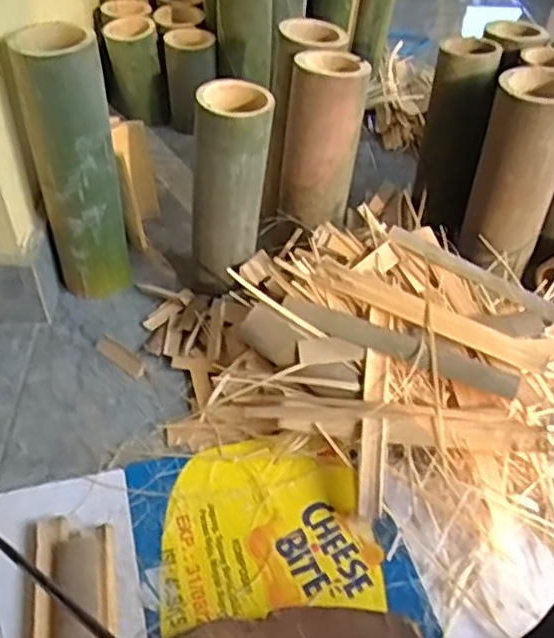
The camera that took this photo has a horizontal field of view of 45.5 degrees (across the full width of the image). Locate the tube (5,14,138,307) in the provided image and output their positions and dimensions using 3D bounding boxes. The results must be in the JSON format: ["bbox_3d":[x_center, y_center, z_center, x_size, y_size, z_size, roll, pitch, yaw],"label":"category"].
[{"bbox_3d":[-0.241,-0.175,0.803,0.097,0.322,0.094,-7,46,-12],"label":"tube"}]

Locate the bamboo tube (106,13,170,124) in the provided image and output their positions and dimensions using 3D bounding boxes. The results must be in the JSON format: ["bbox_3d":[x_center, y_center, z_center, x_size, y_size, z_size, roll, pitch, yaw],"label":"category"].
[{"bbox_3d":[-0.244,-0.430,1.155,0.078,0.151,0.097,-20,50,-23],"label":"bamboo tube"}]

